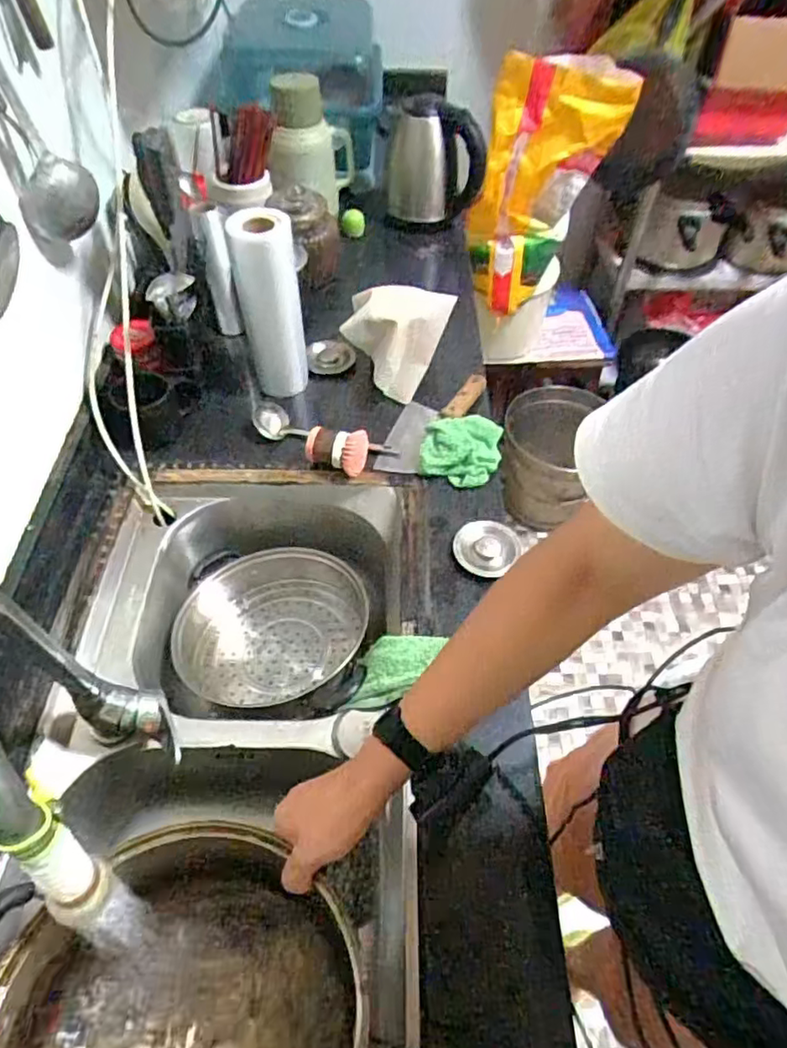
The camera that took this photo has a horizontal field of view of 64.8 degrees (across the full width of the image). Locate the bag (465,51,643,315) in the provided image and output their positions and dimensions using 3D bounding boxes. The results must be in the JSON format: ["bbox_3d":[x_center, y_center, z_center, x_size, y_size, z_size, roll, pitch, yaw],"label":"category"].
[{"bbox_3d":[0.288,-0.672,1.269,0.290,0.457,0.095,-14,55,-16],"label":"bag"}]

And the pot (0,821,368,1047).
[{"bbox_3d":[-0.153,0.367,0.444,0.220,0.141,0.247,38,60,24],"label":"pot"}]

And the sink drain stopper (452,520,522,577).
[{"bbox_3d":[0.116,0.030,0.775,0.080,0.015,0.080,1,53,-1],"label":"sink drain stopper"}]

